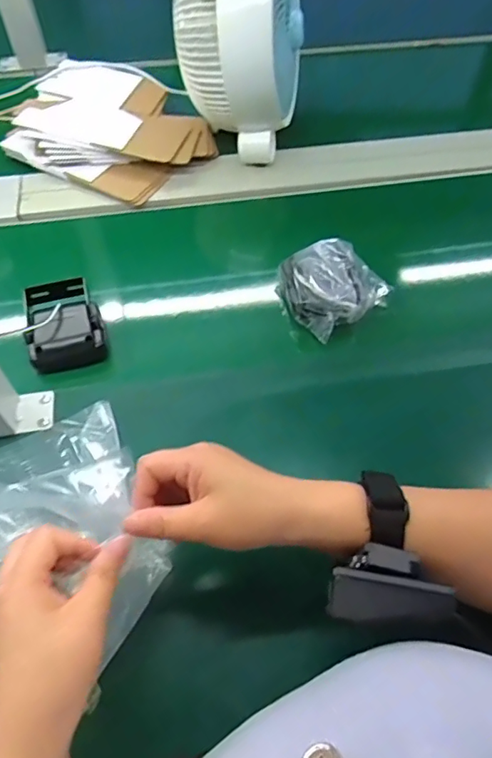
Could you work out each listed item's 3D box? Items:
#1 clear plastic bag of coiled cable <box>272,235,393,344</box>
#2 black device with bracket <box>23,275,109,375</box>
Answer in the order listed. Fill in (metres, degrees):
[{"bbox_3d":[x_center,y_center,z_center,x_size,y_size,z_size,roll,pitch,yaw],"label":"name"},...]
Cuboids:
[{"bbox_3d":[0.086,-0.101,0.541,0.096,0.048,0.101,-31,62,-19],"label":"clear plastic bag of coiled cable"},{"bbox_3d":[-0.180,-0.054,0.521,0.071,0.042,0.088,-12,57,-8],"label":"black device with bracket"}]

